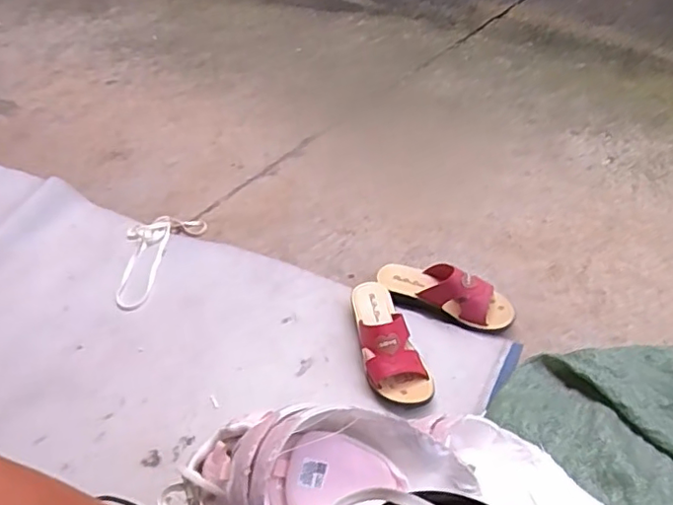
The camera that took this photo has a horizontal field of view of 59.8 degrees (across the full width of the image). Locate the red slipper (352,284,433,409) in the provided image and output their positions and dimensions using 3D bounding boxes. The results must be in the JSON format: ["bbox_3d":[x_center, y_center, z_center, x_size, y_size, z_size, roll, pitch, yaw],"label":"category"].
[{"bbox_3d":[0.071,0.133,0.901,0.086,0.085,0.229,-18,49,-7],"label":"red slipper"}]

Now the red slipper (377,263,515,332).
[{"bbox_3d":[0.174,0.062,0.951,0.225,0.073,0.077,17,54,21],"label":"red slipper"}]

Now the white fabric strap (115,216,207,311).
[{"bbox_3d":[-0.362,0.004,1.110,0.135,0.010,0.240,15,48,18],"label":"white fabric strap"}]

